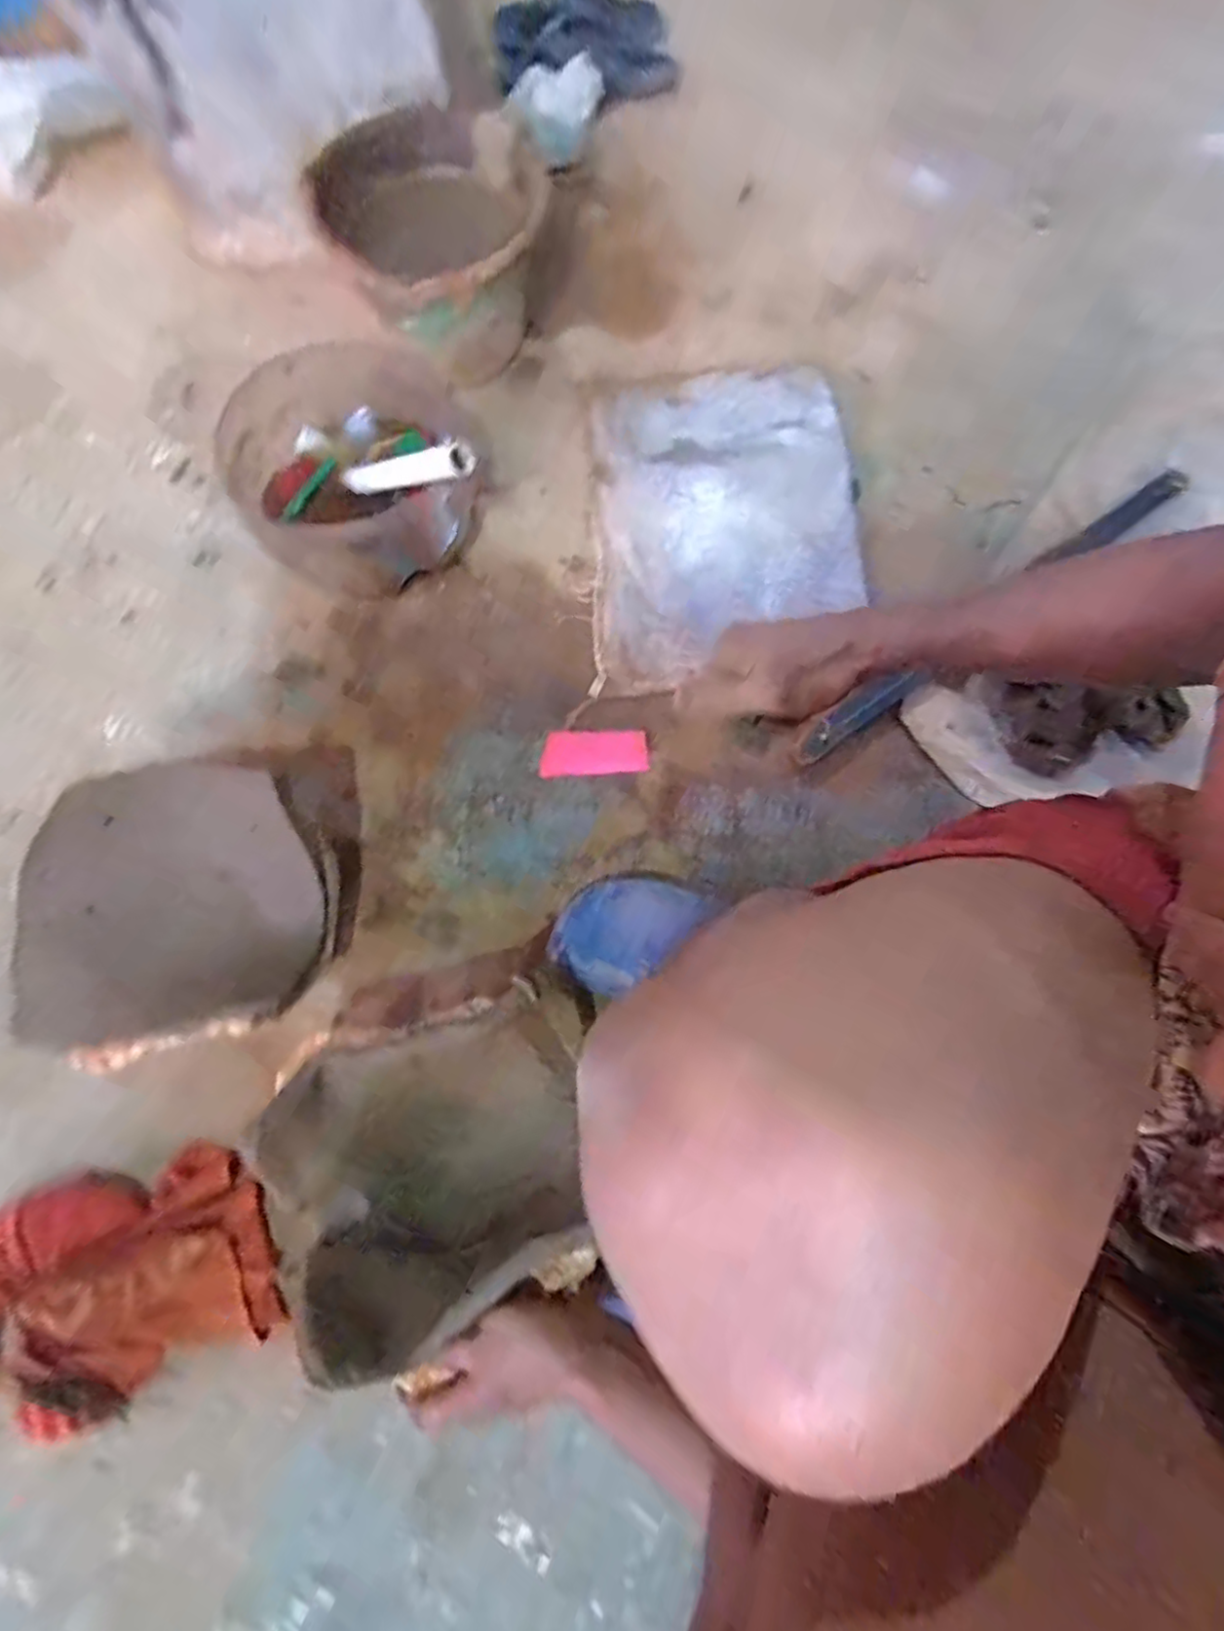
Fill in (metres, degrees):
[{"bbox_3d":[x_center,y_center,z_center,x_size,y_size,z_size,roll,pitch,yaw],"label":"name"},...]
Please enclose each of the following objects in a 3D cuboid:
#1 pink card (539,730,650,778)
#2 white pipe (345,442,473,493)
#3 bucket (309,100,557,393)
[{"bbox_3d":[-0.018,-0.067,0.683,0.111,0.005,0.049,-1,74,-1],"label":"pink card"},{"bbox_3d":[-0.214,-0.345,0.648,0.249,0.025,0.023,22,71,43],"label":"white pipe"},{"bbox_3d":[-0.206,-0.655,0.765,0.239,0.158,0.222,1,73,-2],"label":"bucket"}]

